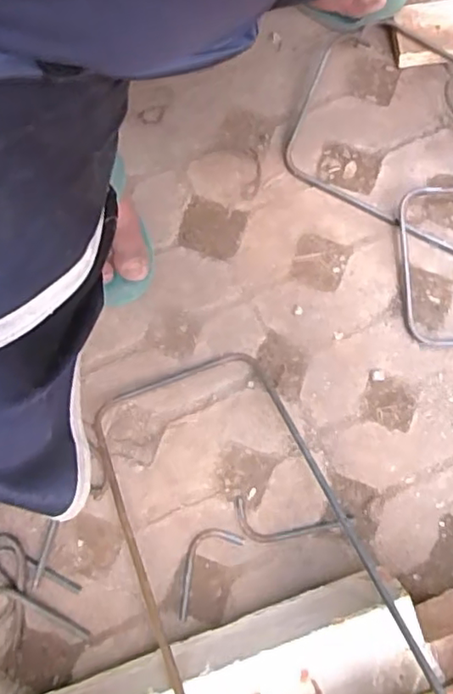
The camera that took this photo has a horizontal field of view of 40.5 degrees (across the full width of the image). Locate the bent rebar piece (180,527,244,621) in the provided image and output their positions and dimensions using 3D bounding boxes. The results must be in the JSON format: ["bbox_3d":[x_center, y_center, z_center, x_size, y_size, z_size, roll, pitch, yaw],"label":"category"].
[{"bbox_3d":[-0.024,0.194,0.540,0.036,0.009,0.084,38,80,9],"label":"bent rebar piece"}]

